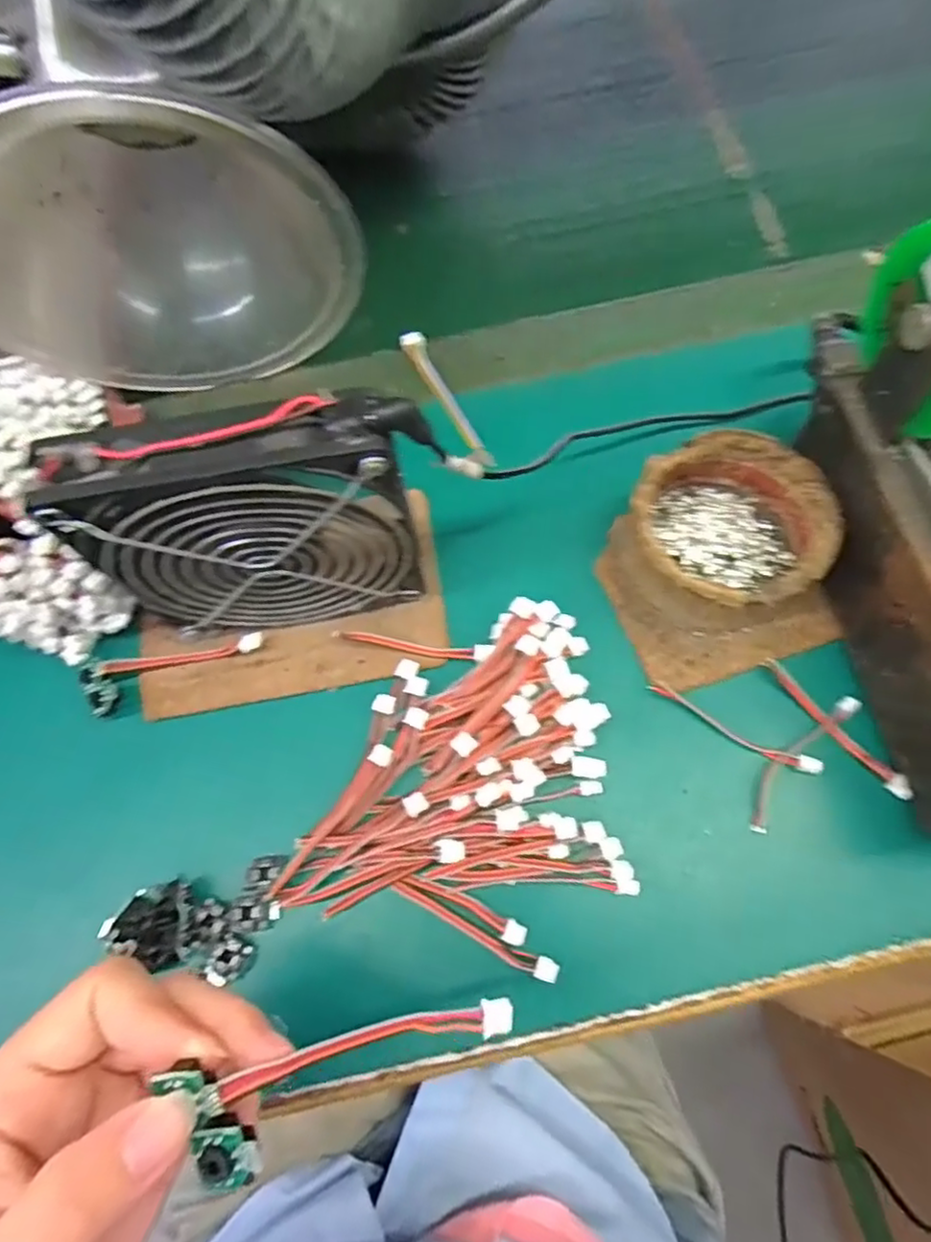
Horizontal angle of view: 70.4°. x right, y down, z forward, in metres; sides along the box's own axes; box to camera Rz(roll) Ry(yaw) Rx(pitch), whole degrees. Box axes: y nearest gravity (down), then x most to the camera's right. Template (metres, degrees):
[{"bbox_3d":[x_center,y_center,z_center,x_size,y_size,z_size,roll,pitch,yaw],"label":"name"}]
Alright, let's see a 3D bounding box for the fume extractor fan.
[{"bbox_3d":[-0.075,-0.034,0.264,0.123,0.126,0.031,-9,70,-1],"label":"fume extractor fan"}]

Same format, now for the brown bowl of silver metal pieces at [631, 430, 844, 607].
[{"bbox_3d":[0.118,-0.042,0.301,0.082,0.040,0.082,-1,70,3],"label":"brown bowl of silver metal pieces"}]

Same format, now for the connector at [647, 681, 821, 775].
[{"bbox_3d":[0.115,0.047,0.286,0.076,0.005,0.008,27,74,12],"label":"connector"}]

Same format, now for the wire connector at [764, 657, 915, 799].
[{"bbox_3d":[0.160,0.046,0.285,0.009,0.004,0.076,-37,73,-10],"label":"wire connector"}]

